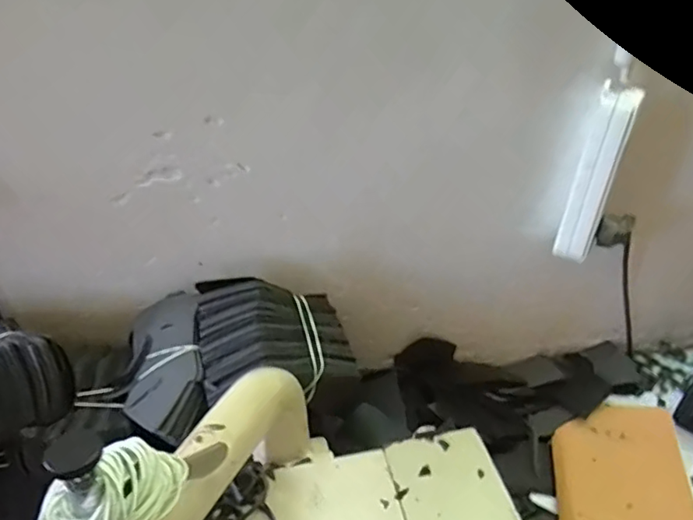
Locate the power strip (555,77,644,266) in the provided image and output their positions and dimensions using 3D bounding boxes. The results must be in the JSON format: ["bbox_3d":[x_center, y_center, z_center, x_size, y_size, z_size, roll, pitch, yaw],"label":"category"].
[{"bbox_3d":[0.244,-0.080,0.559,0.036,0.170,0.030,16,40,18],"label":"power strip"}]

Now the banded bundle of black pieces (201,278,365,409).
[{"bbox_3d":[-0.066,0.071,0.534,0.141,0.064,0.116,-7,39,-11],"label":"banded bundle of black pieces"}]

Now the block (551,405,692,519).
[{"bbox_3d":[0.297,0.236,0.614,0.134,0.028,0.208,10,39,11],"label":"block"}]

